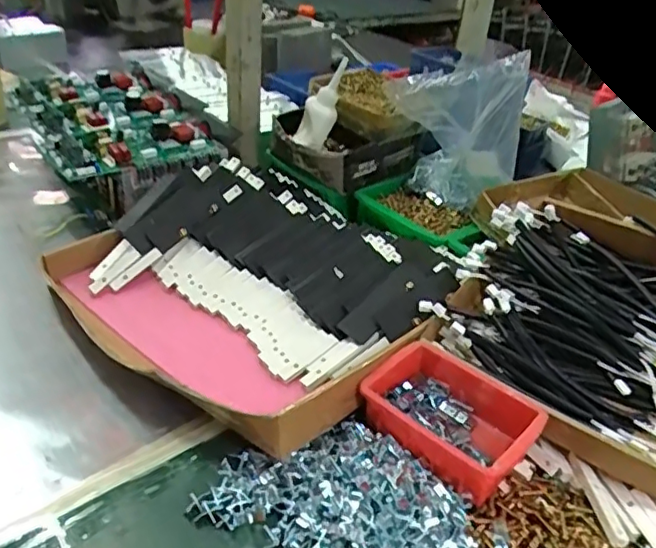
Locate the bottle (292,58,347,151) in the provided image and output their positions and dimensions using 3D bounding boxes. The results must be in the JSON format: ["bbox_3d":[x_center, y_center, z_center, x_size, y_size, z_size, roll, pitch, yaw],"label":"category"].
[{"bbox_3d":[-0.002,-0.247,0.873,0.041,0.137,0.046,9,24,-41],"label":"bottle"}]

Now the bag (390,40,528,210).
[{"bbox_3d":[0.177,-0.199,0.835,0.183,0.240,0.105,21,37,21],"label":"bag"}]

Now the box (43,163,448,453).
[{"bbox_3d":[-0.085,-0.001,0.721,0.438,0.118,0.375,31,41,32],"label":"box"}]

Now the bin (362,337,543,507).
[{"bbox_3d":[0.117,0.129,0.559,0.152,0.051,0.112,29,40,30],"label":"bin"}]

